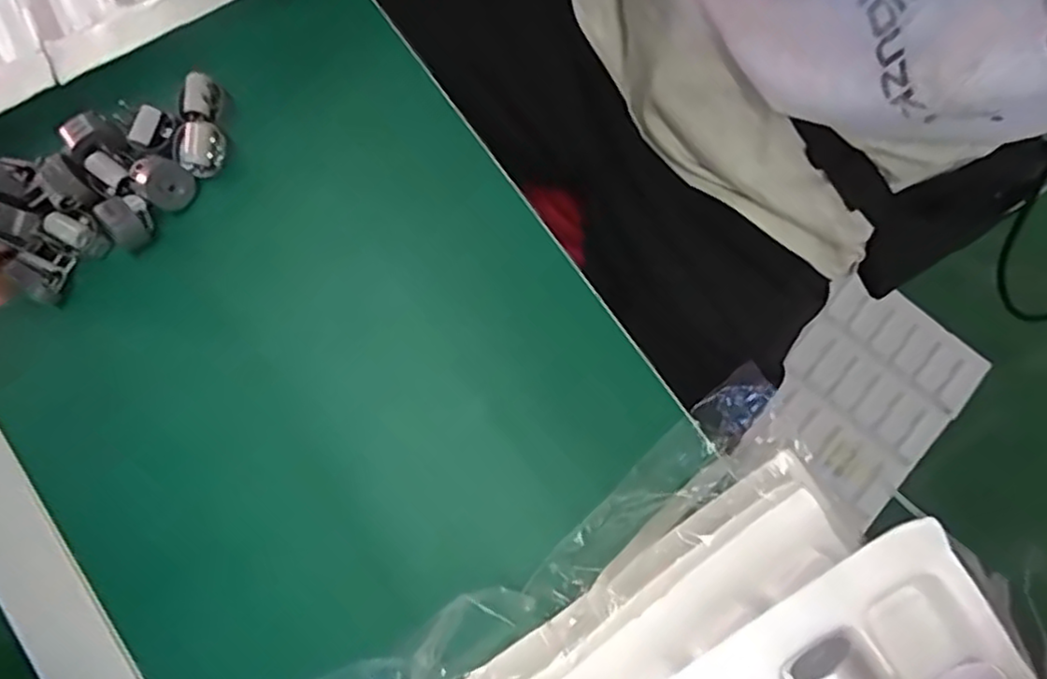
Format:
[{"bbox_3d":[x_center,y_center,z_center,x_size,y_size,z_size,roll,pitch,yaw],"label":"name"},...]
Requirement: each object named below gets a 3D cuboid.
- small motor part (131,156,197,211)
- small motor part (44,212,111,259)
[{"bbox_3d":[-0.195,-0.086,0.357,0.016,0.028,0.025,32,73,35],"label":"small motor part"},{"bbox_3d":[-0.241,-0.057,0.357,0.025,0.019,0.018,29,82,6],"label":"small motor part"}]

